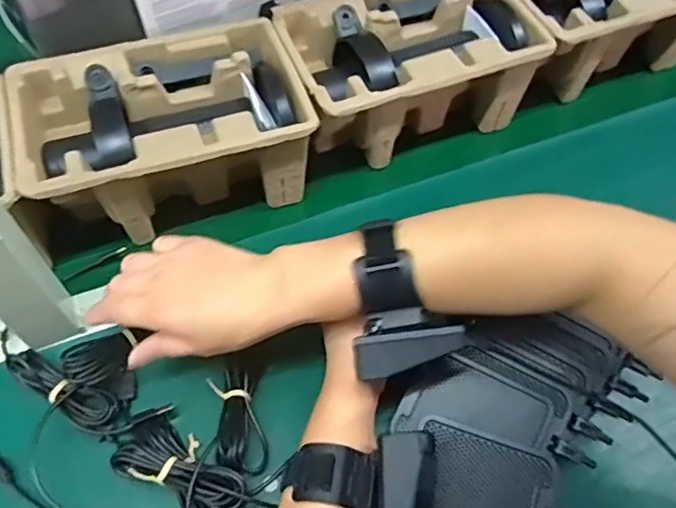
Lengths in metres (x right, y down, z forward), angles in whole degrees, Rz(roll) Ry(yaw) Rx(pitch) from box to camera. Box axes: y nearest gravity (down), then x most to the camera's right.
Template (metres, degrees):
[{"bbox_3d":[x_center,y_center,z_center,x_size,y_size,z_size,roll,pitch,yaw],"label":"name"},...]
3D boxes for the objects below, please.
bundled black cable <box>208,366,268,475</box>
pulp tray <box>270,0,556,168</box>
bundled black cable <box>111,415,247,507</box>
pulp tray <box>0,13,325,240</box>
[{"bbox_3d":[-0.074,0.120,0.426,0.033,0.022,0.074,-14,59,-9],"label":"bundled black cable"},{"bbox_3d":[0.065,-0.182,0.575,0.228,0.097,0.151,-16,60,-10],"label":"pulp tray"},{"bbox_3d":[-0.106,0.146,0.398,0.095,0.037,0.043,29,62,16],"label":"bundled black cable"},{"bbox_3d":[-0.146,-0.105,0.517,0.228,0.099,0.148,-18,60,-12],"label":"pulp tray"}]

